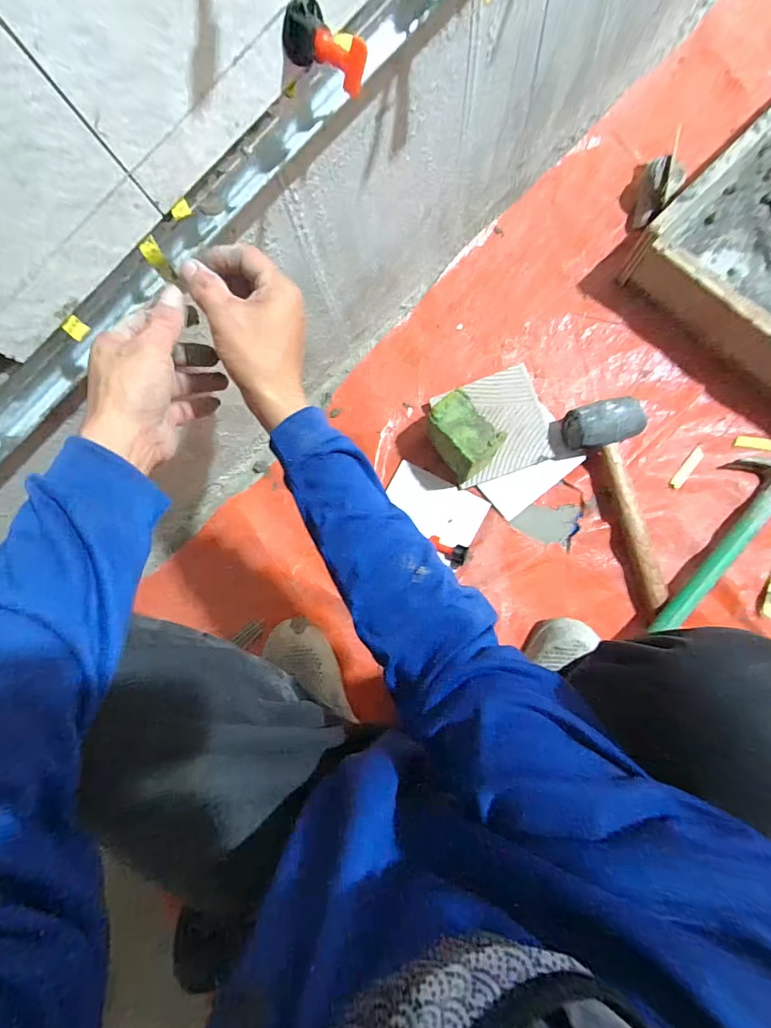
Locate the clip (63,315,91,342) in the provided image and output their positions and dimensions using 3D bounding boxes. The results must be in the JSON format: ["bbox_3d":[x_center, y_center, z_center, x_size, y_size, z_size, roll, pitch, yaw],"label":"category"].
[{"bbox_3d":[-0.228,-0.136,0.307,0.004,0.013,0.014,14,72,49],"label":"clip"}]

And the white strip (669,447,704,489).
[{"bbox_3d":[0.420,-0.064,0.577,0.014,0.010,0.068,39,91,9],"label":"white strip"}]

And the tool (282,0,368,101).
[{"bbox_3d":[-0.037,-0.300,0.269,0.031,0.026,0.056,-44,81,3],"label":"tool"}]

